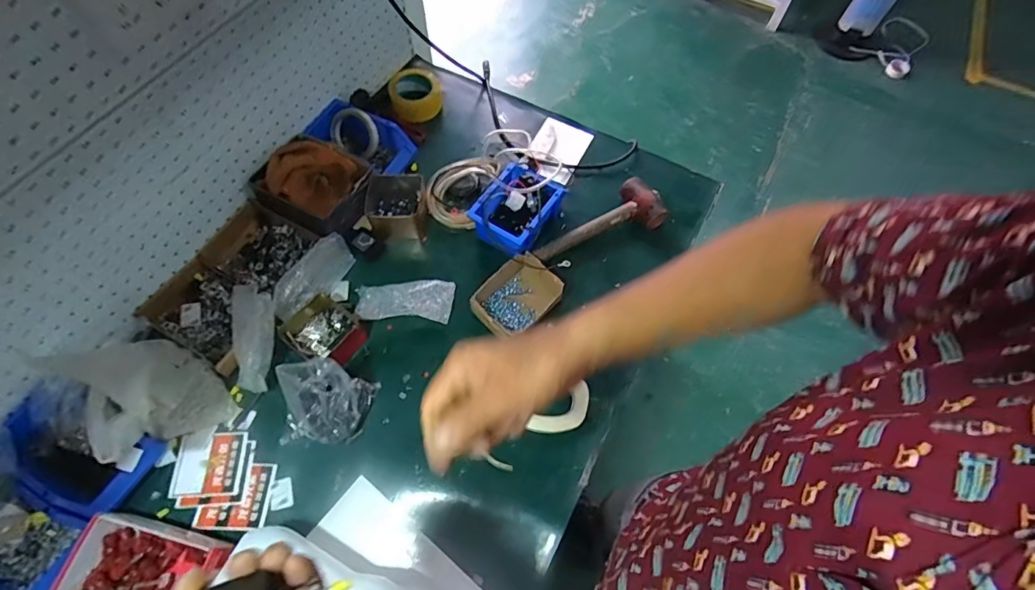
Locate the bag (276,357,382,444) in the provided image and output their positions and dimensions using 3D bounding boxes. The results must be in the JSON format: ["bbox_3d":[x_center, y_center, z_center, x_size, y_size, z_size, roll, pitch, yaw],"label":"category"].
[{"bbox_3d":[-0.292,0.155,0.716,0.113,0.088,0.106,18,65,7],"label":"bag"}]

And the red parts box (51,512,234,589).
[{"bbox_3d":[-0.487,0.364,0.623,0.190,0.048,0.119,13,64,5],"label":"red parts box"}]

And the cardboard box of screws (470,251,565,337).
[{"bbox_3d":[-0.001,0.009,0.815,0.140,0.057,0.106,-41,72,-19],"label":"cardboard box of screws"}]

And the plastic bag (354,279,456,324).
[{"bbox_3d":[-0.195,0.007,0.824,0.164,0.028,0.078,2,64,-1],"label":"plastic bag"}]

